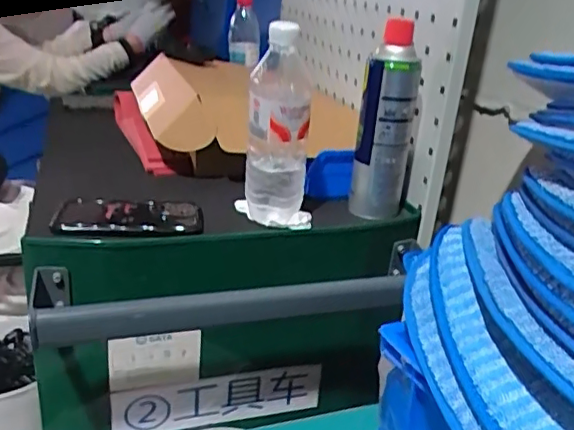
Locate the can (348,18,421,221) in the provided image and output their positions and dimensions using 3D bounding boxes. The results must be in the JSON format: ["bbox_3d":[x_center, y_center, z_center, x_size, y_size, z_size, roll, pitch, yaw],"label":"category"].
[{"bbox_3d":[0.123,-0.114,0.699,0.064,0.227,0.072,9,23,11],"label":"can"}]

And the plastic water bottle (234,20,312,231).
[{"bbox_3d":[-0.010,-0.097,0.647,0.069,0.215,0.073,-1,23,-12],"label":"plastic water bottle"}]

